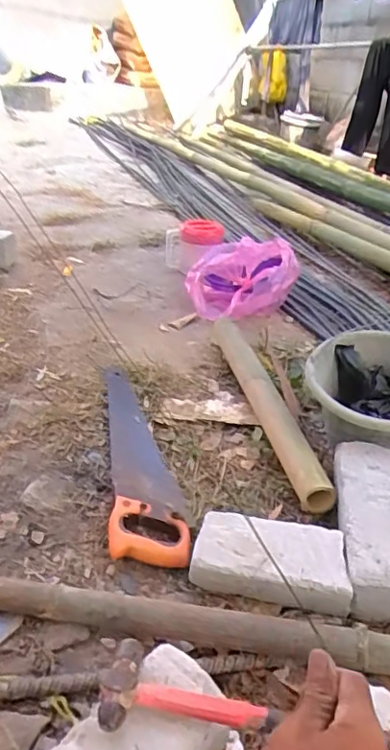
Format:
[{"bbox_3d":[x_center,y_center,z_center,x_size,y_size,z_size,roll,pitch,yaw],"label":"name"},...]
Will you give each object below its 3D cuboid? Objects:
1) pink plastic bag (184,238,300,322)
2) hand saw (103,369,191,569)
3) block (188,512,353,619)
[{"bbox_3d":[0.123,-0.262,1.512,0.291,0.158,0.261,8,33,7],"label":"pink plastic bag"},{"bbox_3d":[-0.096,0.132,1.004,0.122,0.023,0.500,-3,33,-8],"label":"hand saw"},{"bbox_3d":[0.109,0.261,0.786,0.218,0.065,0.102,11,34,12],"label":"block"}]

